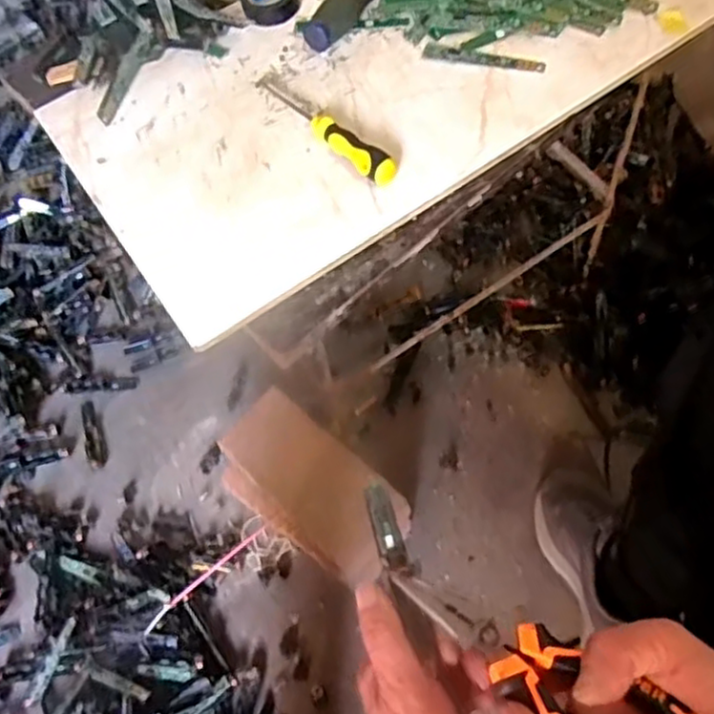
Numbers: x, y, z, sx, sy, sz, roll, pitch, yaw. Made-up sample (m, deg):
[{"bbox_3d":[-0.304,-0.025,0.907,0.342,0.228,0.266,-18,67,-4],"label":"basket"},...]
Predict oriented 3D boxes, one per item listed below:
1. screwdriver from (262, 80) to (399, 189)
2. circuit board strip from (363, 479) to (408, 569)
[{"bbox_3d":[-0.025,-0.183,0.551,0.024,0.022,0.152,-36,63,-13],"label":"screwdriver"},{"bbox_3d":[0.015,0.091,0.386,0.013,0.007,0.047,-17,84,-6],"label":"circuit board strip"}]

